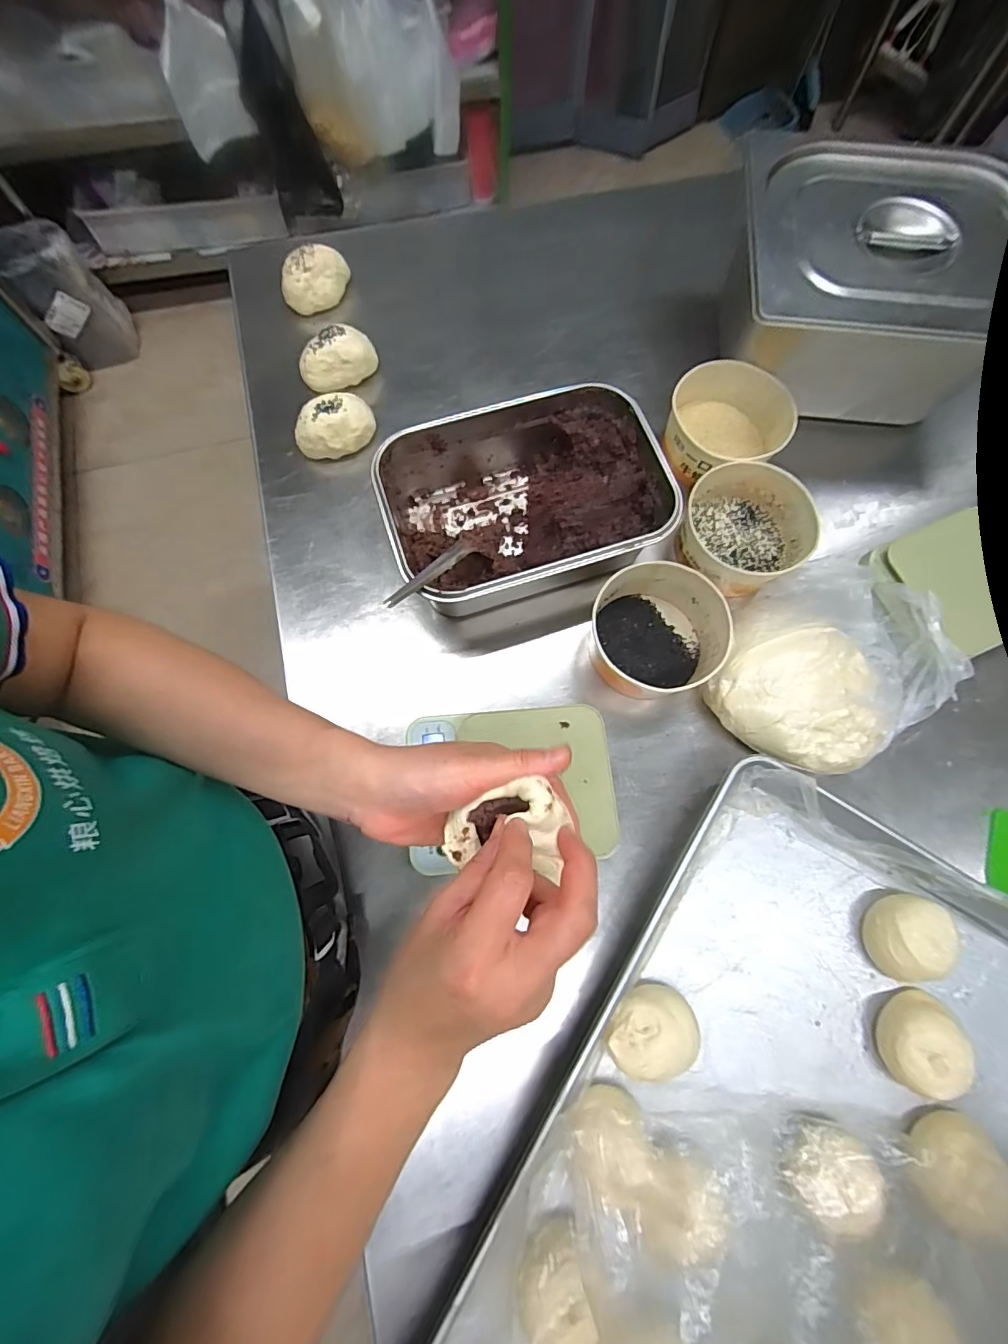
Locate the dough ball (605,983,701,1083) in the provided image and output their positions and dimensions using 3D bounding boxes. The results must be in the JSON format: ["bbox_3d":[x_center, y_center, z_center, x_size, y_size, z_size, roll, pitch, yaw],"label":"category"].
[{"bbox_3d":[0.120,0.297,0.418,0.072,0.054,0.053,-10,74,-4],"label":"dough ball"}]

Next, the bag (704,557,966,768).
[{"bbox_3d":[0.322,-0.005,0.499,0.246,0.061,0.189,-23,75,-7],"label":"bag"}]

